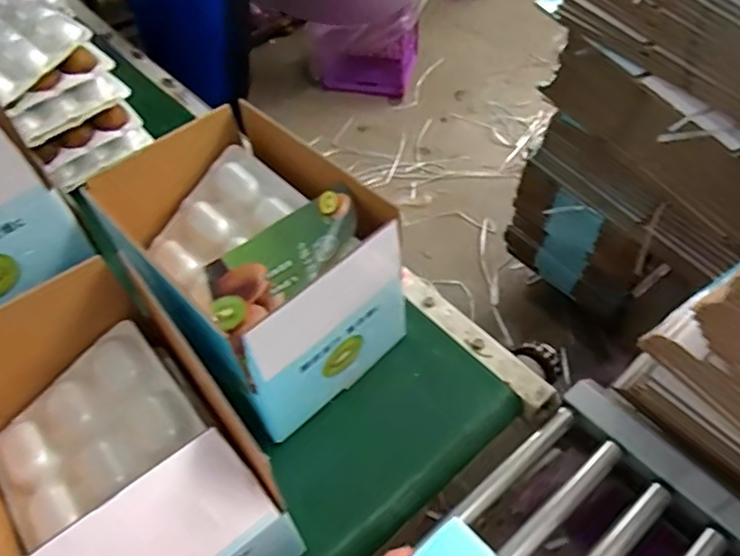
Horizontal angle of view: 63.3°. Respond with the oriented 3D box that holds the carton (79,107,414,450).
[{"bbox_3d":[-0.132,-0.023,0.784,0.264,0.276,0.327,-36,58,-21],"label":"carton"}]

